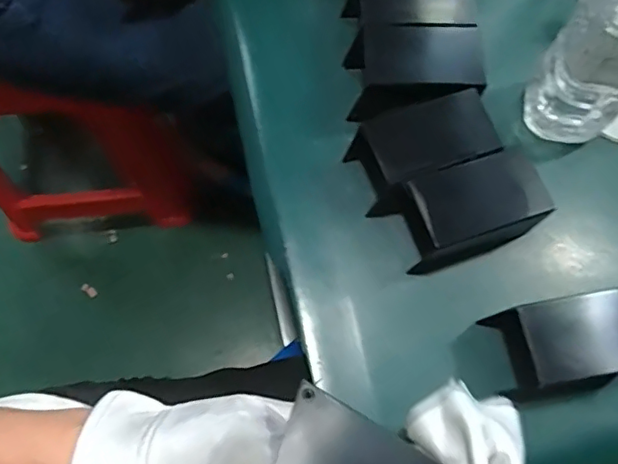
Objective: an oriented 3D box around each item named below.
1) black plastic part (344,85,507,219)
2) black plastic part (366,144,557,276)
[{"bbox_3d":[0.085,-0.058,0.442,0.106,0.060,0.063,-18,72,-9],"label":"black plastic part"},{"bbox_3d":[0.114,-0.018,0.427,0.100,0.063,0.067,-20,72,-9],"label":"black plastic part"}]

